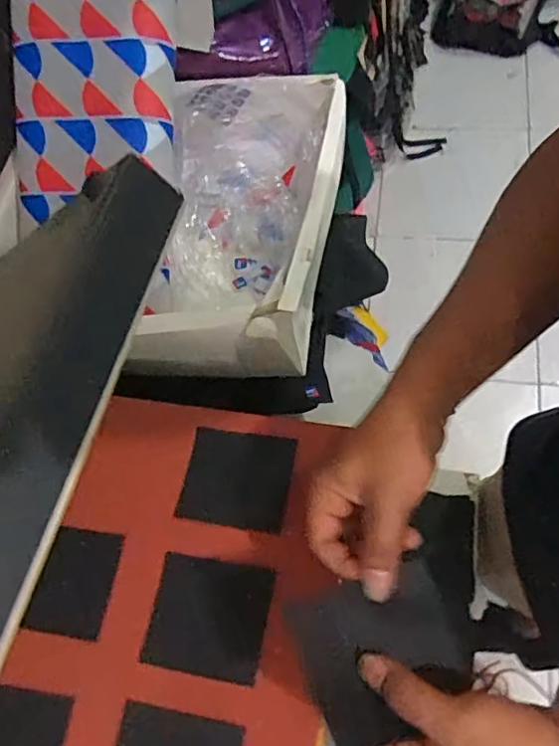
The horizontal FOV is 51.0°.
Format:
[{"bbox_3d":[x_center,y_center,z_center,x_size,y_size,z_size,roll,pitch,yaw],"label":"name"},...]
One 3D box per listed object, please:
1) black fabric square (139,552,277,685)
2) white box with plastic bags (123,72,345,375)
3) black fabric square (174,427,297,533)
[{"bbox_3d":[-0.060,0.205,0.497,0.098,0.004,0.090,7,65,10],"label":"black fabric square"},{"bbox_3d":[-0.049,-0.208,0.741,0.234,0.127,0.428,5,65,9],"label":"white box with plastic bags"},{"bbox_3d":[-0.040,0.097,0.544,0.096,0.004,0.086,7,69,9],"label":"black fabric square"}]

